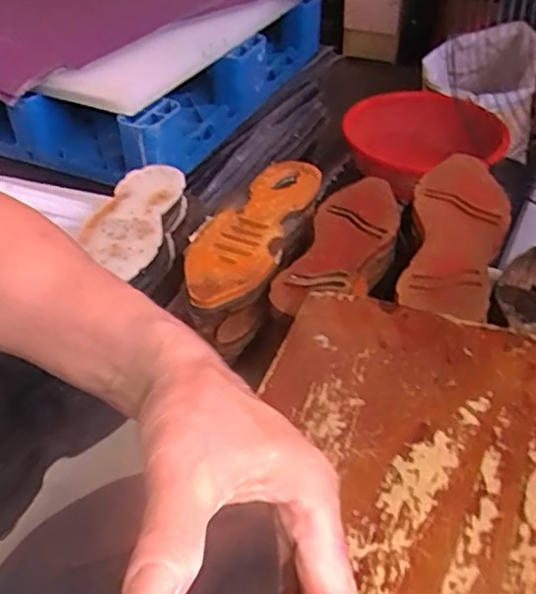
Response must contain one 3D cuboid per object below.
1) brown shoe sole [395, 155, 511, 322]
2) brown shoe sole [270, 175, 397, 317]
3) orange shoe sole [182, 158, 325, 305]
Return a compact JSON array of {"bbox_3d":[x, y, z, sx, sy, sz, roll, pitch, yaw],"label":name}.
[{"bbox_3d":[0.225,-0.087,0.722,0.108,0.017,0.313,13,44,9],"label":"brown shoe sole"},{"bbox_3d":[0.088,-0.066,0.714,0.096,0.015,0.276,13,42,17],"label":"brown shoe sole"},{"bbox_3d":[-0.013,-0.088,0.740,0.098,0.022,0.285,17,44,21],"label":"orange shoe sole"}]

